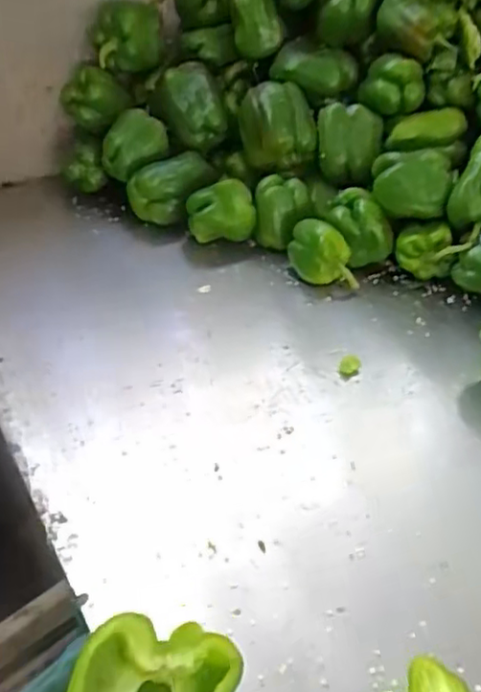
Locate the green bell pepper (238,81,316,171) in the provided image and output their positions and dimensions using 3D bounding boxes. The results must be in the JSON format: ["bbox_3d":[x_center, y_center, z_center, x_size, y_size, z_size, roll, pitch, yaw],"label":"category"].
[{"bbox_3d":[0.050,-0.310,0.927,0.103,0.102,0.074,-3,39,-5],"label":"green bell pepper"}]

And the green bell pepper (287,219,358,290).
[{"bbox_3d":[0.106,-0.114,0.828,0.093,0.065,0.058,13,39,14],"label":"green bell pepper"}]

